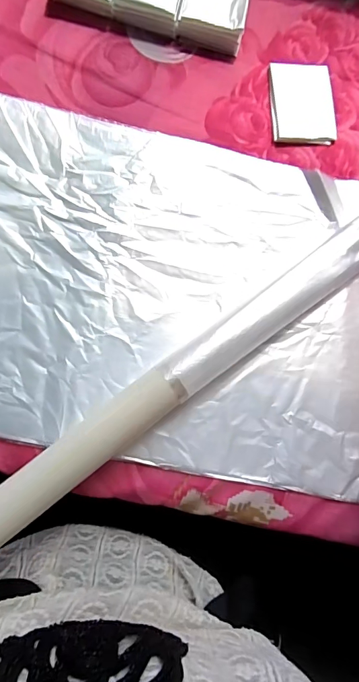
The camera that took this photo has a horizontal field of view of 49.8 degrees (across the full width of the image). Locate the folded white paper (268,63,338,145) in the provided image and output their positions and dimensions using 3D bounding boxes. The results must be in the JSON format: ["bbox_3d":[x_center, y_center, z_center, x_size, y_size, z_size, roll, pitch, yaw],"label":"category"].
[{"bbox_3d":[0.126,-0.245,0.398,0.064,0.008,0.086,-3,86,-6],"label":"folded white paper"}]

